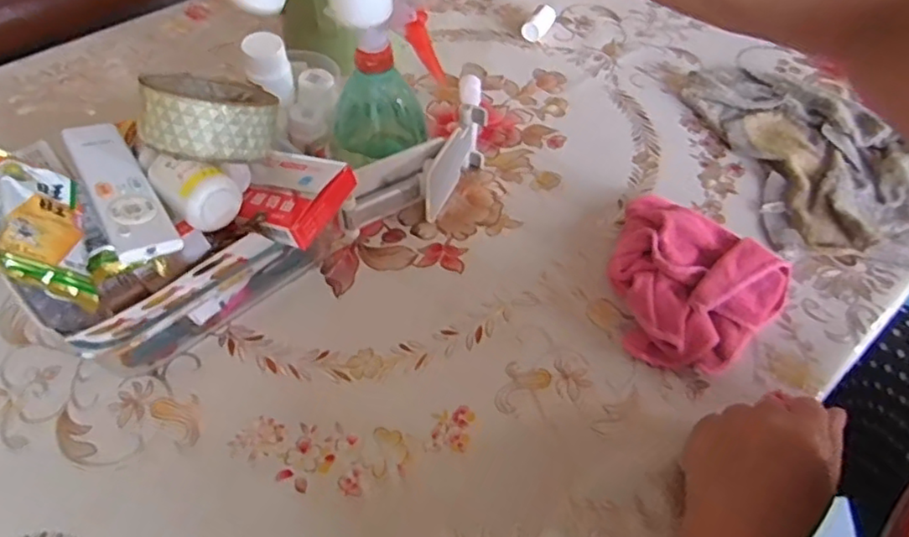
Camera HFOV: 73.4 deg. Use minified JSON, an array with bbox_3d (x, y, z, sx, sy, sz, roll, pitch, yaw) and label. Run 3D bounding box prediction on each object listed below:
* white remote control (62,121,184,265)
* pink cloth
[{"bbox_3d":[-0.218,-0.056,0.392,0.035,0.014,0.141,-29,60,-22],"label":"white remote control"},{"bbox_3d":[0.175,0.011,0.486,0.141,0.049,0.126,37,60,22],"label":"pink cloth"}]

